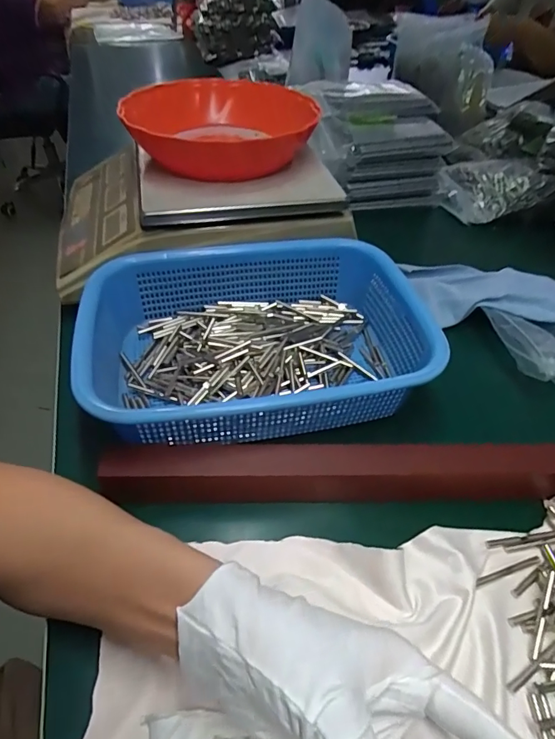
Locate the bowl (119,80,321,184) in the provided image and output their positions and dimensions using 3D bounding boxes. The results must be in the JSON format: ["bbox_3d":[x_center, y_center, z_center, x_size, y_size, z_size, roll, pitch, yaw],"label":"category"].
[{"bbox_3d":[-0.065,-0.265,0.484,0.202,0.055,0.199,0,47,0],"label":"bowl"}]

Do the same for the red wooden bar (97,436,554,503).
[{"bbox_3d":[0.073,0.074,0.317,0.381,0.039,0.030,0,47,-1],"label":"red wooden bar"}]

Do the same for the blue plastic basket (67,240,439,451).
[{"bbox_3d":[-0.012,-0.029,0.391,0.262,0.080,0.201,-8,48,-8],"label":"blue plastic basket"}]

